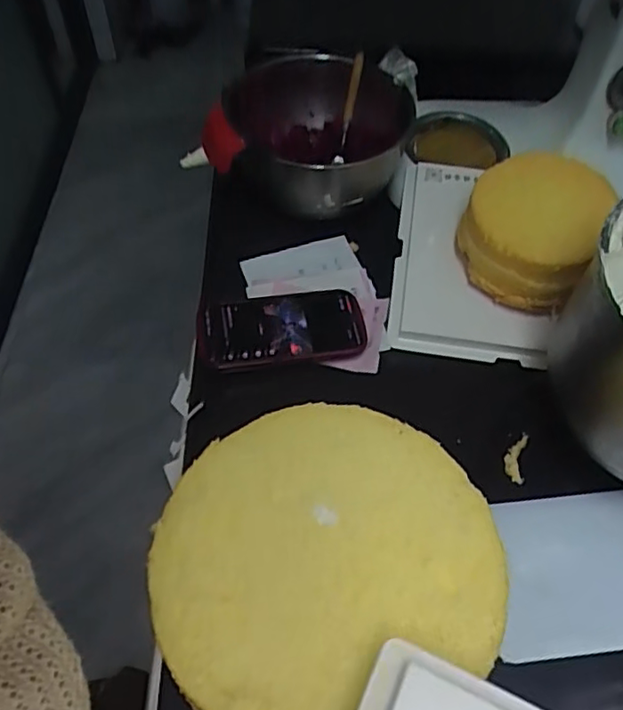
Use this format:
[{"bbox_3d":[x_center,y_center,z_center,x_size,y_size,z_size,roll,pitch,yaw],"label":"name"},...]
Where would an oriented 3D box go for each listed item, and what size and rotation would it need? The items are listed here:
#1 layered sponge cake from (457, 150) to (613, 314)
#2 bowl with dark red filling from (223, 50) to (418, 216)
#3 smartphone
[{"bbox_3d":[0.215,-0.124,0.605,0.123,0.102,0.113,1,56,-2],"label":"layered sponge cake"},{"bbox_3d":[0.020,-0.251,0.690,0.170,0.096,0.194,10,56,4],"label":"bowl with dark red filling"},{"bbox_3d":[-0.030,-0.027,0.616,0.166,0.018,0.082,-5,56,-6],"label":"smartphone"}]

